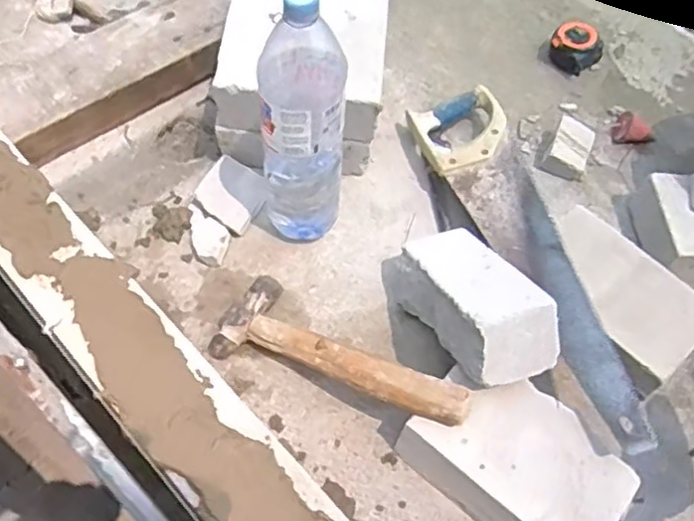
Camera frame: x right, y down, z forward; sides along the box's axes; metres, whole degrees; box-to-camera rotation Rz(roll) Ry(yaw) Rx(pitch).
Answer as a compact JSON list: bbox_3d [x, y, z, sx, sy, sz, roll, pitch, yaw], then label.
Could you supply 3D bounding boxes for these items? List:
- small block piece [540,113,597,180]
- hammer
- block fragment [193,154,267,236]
[{"bbox_3d":[0.305,-0.159,0.903,0.063,0.042,0.098,23,60,11],"label":"small block piece"},{"bbox_3d":[-0.008,0.099,0.682,0.283,0.030,0.101,19,58,29],"label":"hammer"},{"bbox_3d":[-0.147,-0.081,0.839,0.077,0.039,0.076,30,62,15],"label":"block fragment"}]

